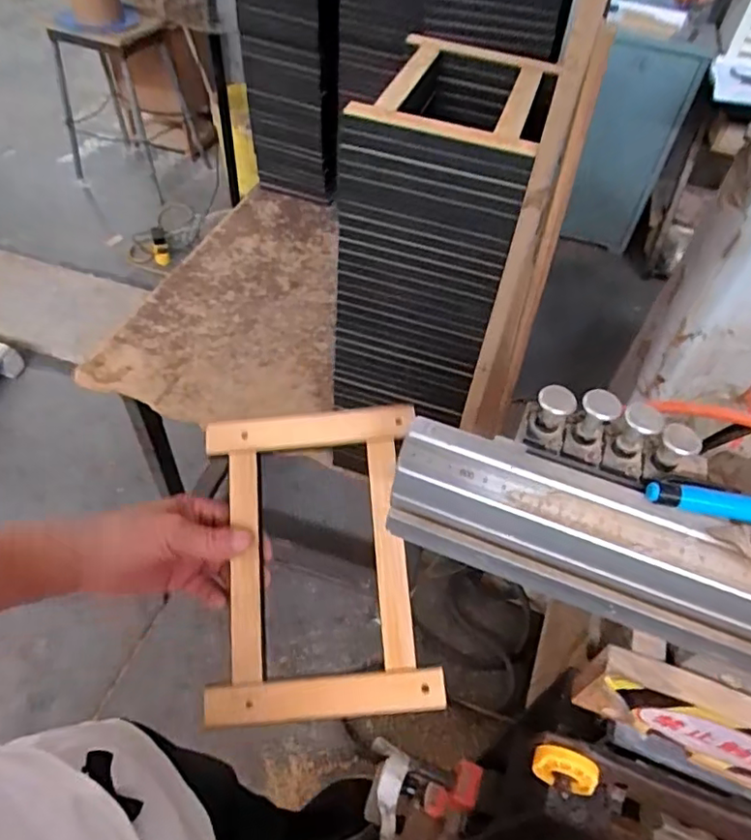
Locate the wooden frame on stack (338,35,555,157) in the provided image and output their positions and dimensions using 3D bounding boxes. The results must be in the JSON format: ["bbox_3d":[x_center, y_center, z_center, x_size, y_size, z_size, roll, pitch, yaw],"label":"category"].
[{"bbox_3d":[0.091,-0.339,0.599,0.174,0.021,0.234,17,51,9],"label":"wooden frame on stack"}]

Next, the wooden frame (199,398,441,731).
[{"bbox_3d":[-0.047,0.110,0.481,0.173,0.030,0.239,-5,70,0],"label":"wooden frame"}]

